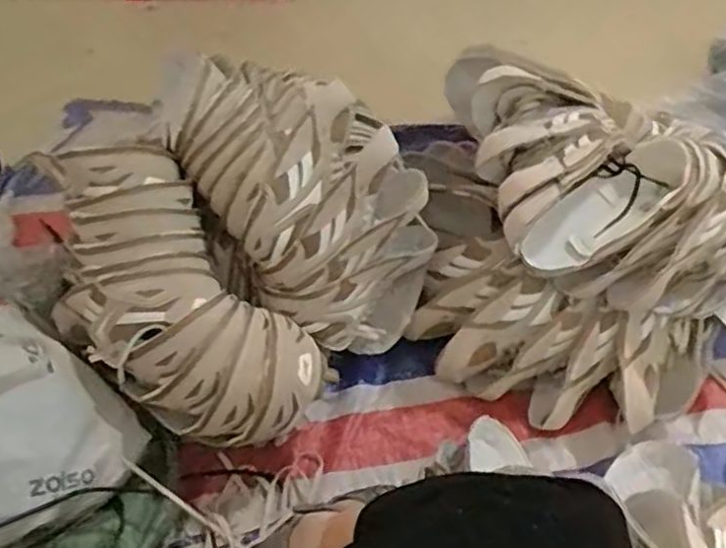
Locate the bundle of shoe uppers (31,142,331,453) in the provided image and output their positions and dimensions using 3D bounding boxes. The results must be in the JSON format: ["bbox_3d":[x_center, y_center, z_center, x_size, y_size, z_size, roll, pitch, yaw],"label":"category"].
[{"bbox_3d":[-0.246,0.036,0.837,0.212,0.165,0.431,-33,76,-25],"label":"bundle of shoe uppers"}]

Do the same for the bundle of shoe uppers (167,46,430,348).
[{"bbox_3d":[-0.075,-0.092,0.908,0.238,0.239,0.338,-27,57,-21],"label":"bundle of shoe uppers"}]

